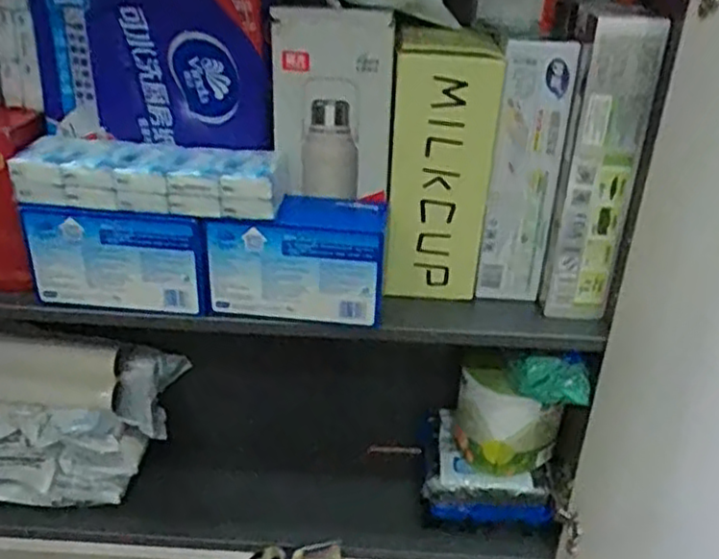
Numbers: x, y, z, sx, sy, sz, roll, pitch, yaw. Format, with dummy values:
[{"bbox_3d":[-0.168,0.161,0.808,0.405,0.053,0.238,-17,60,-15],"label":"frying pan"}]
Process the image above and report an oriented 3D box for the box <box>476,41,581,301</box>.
[{"bbox_3d":[0.182,-0.110,0.786,0.074,0.278,0.045,10,29,14],"label":"box"}]

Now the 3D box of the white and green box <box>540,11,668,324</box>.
[{"bbox_3d":[0.248,-0.106,0.744,0.068,0.309,0.061,10,29,15],"label":"white and green box"}]

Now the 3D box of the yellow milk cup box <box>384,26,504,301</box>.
[{"bbox_3d":[0.090,-0.121,0.804,0.111,0.282,0.106,5,28,6],"label":"yellow milk cup box"}]

